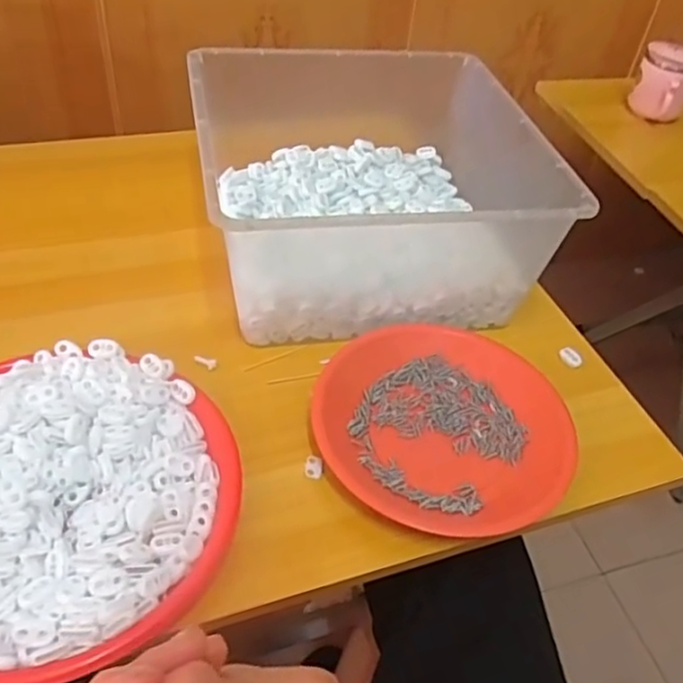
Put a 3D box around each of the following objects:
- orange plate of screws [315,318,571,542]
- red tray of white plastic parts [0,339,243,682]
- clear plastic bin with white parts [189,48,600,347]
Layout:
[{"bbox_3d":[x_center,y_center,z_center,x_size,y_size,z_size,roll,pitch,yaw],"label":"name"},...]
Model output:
[{"bbox_3d":[0.082,0.063,0.522,0.193,0.033,0.183,4,46,-4],"label":"orange plate of screws"},{"bbox_3d":[-0.189,0.097,0.435,0.228,0.037,0.226,14,46,6],"label":"red tray of white plastic parts"},{"bbox_3d":[0.017,-0.142,0.621,0.284,0.140,0.277,-7,47,-14],"label":"clear plastic bin with white parts"}]

